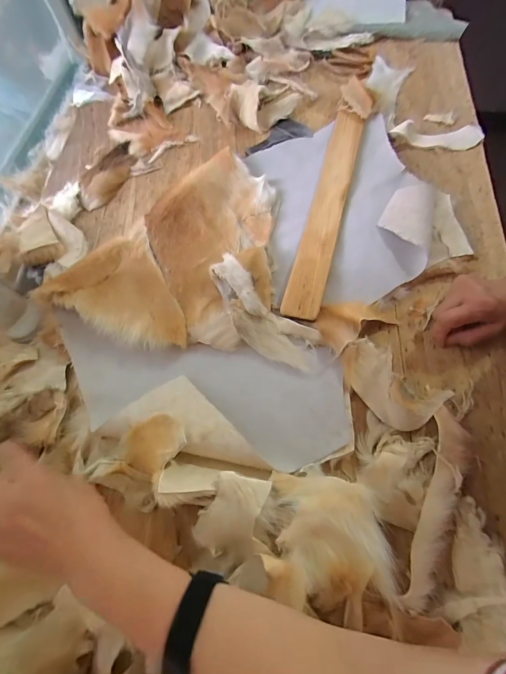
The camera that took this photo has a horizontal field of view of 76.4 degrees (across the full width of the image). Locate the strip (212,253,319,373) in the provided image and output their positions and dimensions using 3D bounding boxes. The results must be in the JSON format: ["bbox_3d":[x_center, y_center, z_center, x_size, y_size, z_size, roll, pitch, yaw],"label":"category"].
[{"bbox_3d":[0.009,-0.031,0.438,0.195,0.023,0.074,40,77,19],"label":"strip"}]

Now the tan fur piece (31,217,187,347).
[{"bbox_3d":[-0.166,-0.080,0.457,0.196,0.030,0.161,22,71,13],"label":"tan fur piece"}]

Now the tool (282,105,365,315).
[{"bbox_3d":[0.121,-0.211,0.512,0.052,0.015,0.408,16,70,6],"label":"tool"}]

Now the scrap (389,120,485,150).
[{"bbox_3d":[0.325,-0.355,0.564,0.153,0.022,0.050,-2,68,5],"label":"scrap"}]

